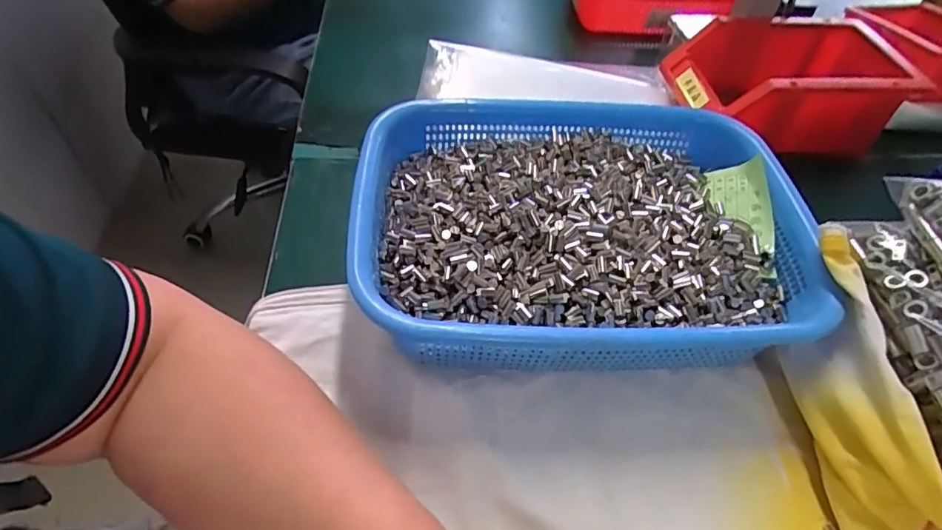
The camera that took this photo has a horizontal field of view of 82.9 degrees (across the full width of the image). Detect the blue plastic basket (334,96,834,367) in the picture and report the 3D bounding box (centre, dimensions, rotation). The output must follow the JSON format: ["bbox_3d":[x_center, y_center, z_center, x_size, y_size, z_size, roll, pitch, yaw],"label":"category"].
[{"bbox_3d":[0.071,-0.022,0.363,0.287,0.071,0.213,-2,51,-4],"label":"blue plastic basket"}]

